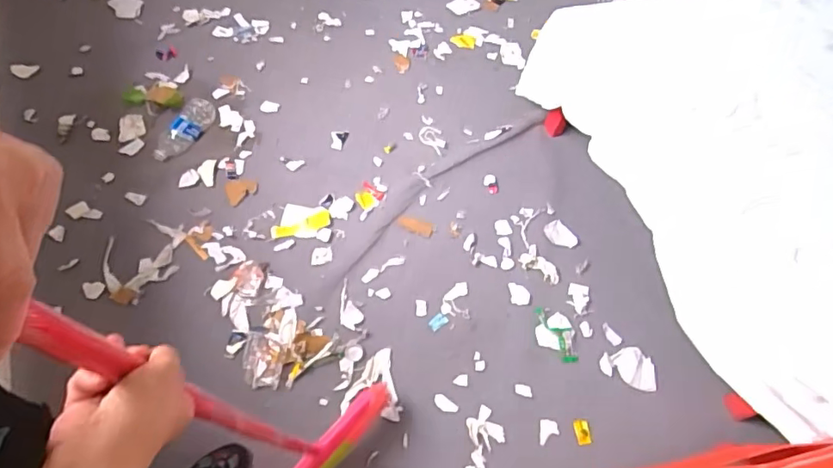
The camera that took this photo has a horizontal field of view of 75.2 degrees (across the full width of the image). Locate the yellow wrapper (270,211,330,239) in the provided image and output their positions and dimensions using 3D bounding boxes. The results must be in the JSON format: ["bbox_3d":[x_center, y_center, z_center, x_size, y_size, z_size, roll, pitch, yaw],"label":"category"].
[{"bbox_3d":[-0.298,-0.022,1.397,0.155,0.018,0.044,-17,63,-14],"label":"yellow wrapper"}]

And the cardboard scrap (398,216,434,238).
[{"bbox_3d":[-0.005,-0.019,1.435,0.097,0.008,0.043,18,60,-1],"label":"cardboard scrap"}]

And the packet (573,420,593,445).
[{"bbox_3d":[0.369,0.438,1.197,0.032,0.009,0.052,-6,60,-6],"label":"packet"}]

